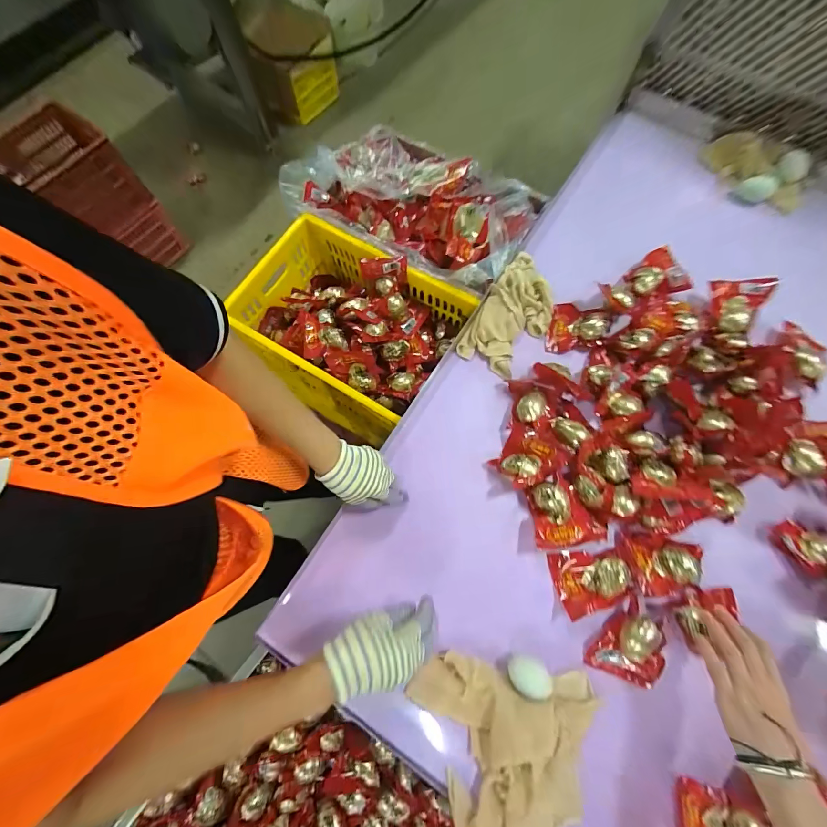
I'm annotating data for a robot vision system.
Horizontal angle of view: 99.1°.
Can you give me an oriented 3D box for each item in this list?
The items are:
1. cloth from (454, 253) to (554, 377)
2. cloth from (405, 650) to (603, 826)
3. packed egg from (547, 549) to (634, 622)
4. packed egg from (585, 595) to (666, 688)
[{"bbox_3d":[0.186,-0.182,0.641,0.120,0.041,0.233,31,76,9],"label":"cloth"},{"bbox_3d":[0.111,0.432,0.439,0.245,0.057,0.197,8,74,3],"label":"cloth"},{"bbox_3d":[0.260,0.237,0.506,0.106,0.041,0.083,-13,74,-3],"label":"packed egg"},{"bbox_3d":[0.307,0.326,0.485,0.094,0.042,0.109,37,77,11],"label":"packed egg"}]

